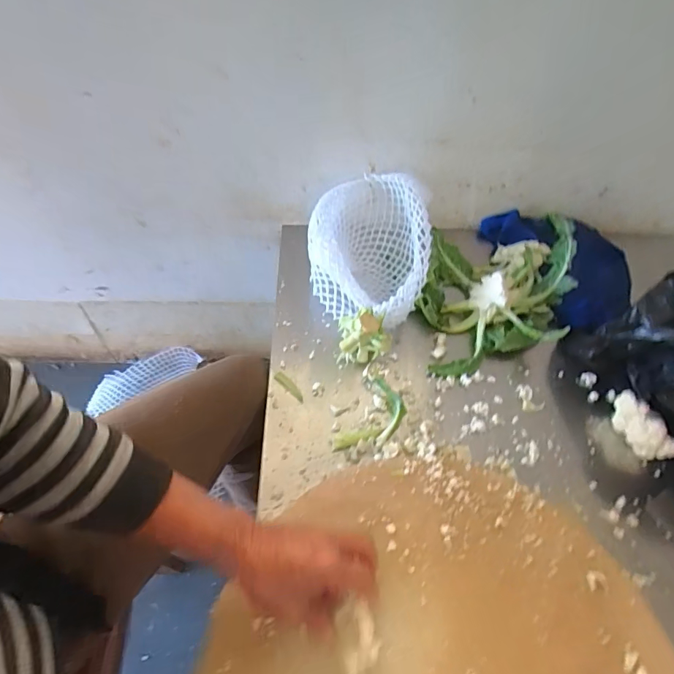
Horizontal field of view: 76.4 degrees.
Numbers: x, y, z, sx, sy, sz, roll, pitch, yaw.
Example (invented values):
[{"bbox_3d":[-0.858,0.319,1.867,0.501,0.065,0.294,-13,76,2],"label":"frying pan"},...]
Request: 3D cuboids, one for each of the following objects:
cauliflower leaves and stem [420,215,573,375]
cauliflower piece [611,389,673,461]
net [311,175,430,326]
[{"bbox_3d":[0.222,-0.057,0.603,0.206,0.099,0.241,15,55,7],"label":"cauliflower leaves and stem"},{"bbox_3d":[0.366,0.110,0.517,0.031,0.048,0.083,-19,58,-17],"label":"cauliflower piece"},{"bbox_3d":[0.048,-0.128,0.628,0.168,0.119,0.198,14,55,6],"label":"net"}]

